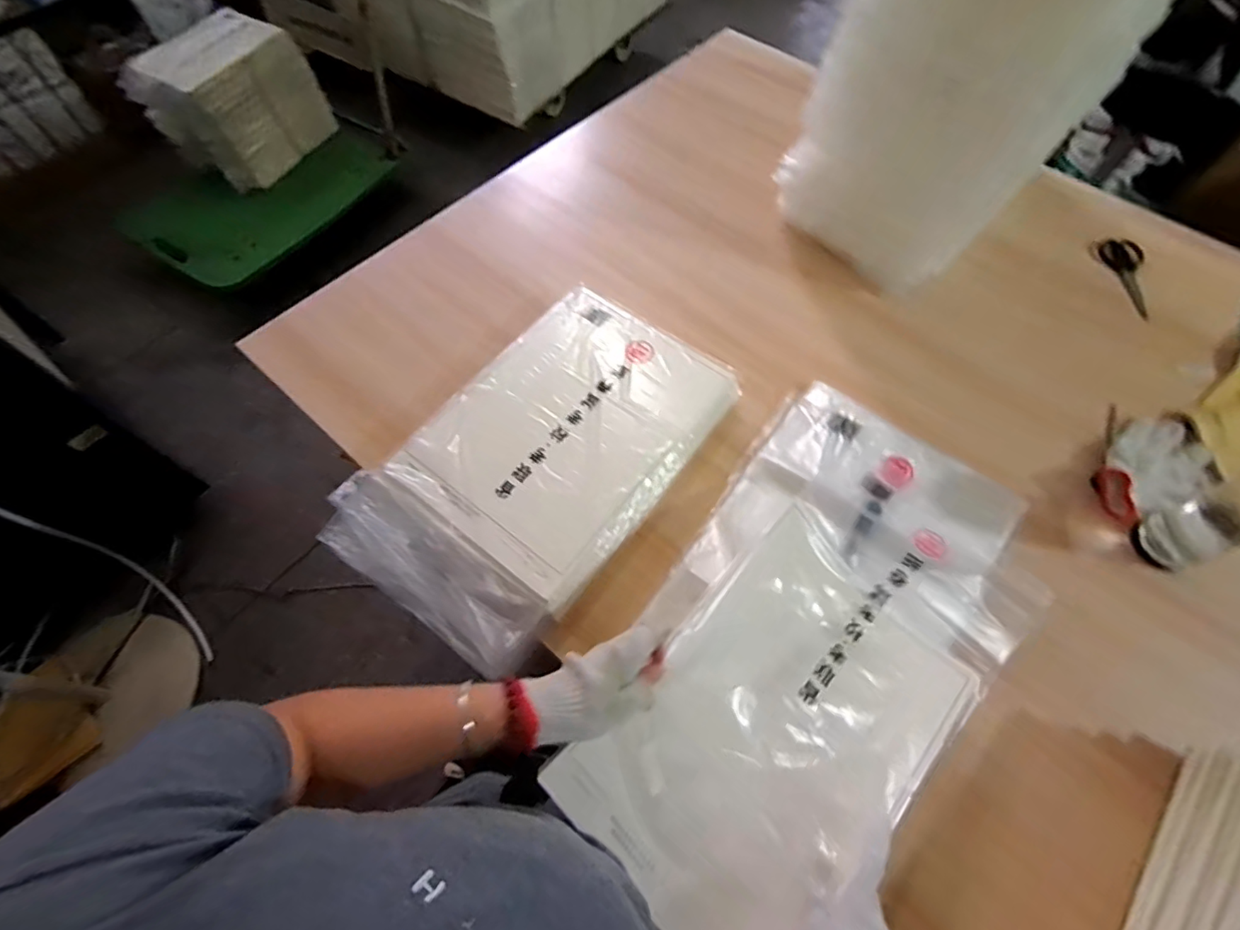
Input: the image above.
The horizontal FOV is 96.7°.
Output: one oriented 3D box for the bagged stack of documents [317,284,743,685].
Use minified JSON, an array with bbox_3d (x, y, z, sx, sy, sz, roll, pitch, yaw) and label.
[{"bbox_3d":[-0.091,-0.016,0.692,0.291,0.051,0.479,33,67,15],"label":"bagged stack of documents"}]

